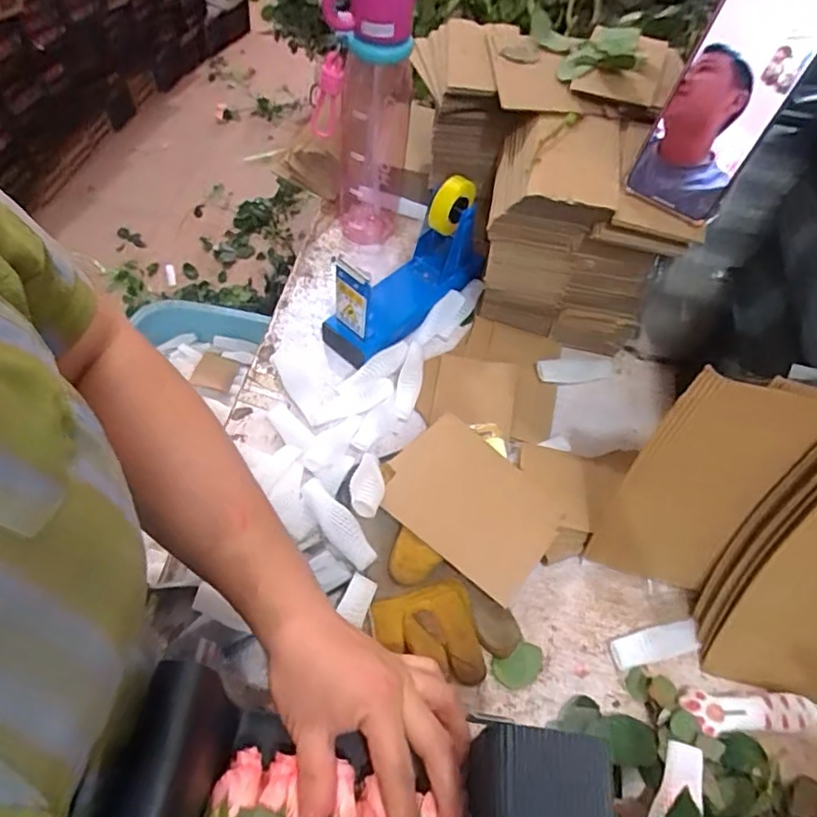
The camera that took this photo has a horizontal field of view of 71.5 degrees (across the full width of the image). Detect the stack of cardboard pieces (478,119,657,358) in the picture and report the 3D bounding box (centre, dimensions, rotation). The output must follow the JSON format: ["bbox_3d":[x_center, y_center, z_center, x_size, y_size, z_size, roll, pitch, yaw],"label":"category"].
[{"bbox_3d":[0.167,-0.179,0.587,0.170,0.179,0.127,11,57,2],"label":"stack of cardboard pieces"}]

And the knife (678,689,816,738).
[{"bbox_3d":[0.268,0.233,0.433,0.116,0.008,0.029,4,57,-3],"label":"knife"}]

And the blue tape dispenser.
[{"bbox_3d":[0.003,-0.146,0.578,0.080,0.122,0.195,31,60,14],"label":"blue tape dispenser"}]

